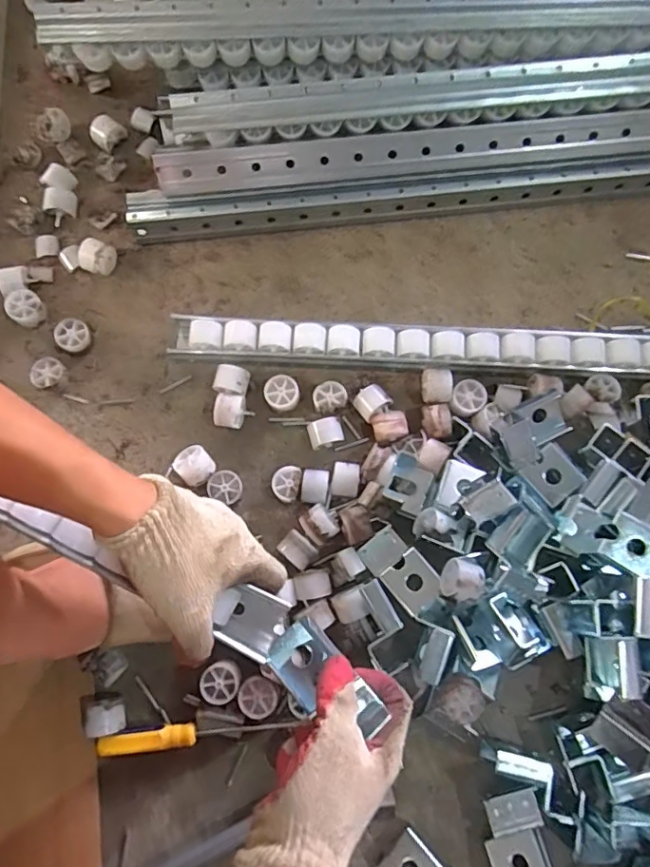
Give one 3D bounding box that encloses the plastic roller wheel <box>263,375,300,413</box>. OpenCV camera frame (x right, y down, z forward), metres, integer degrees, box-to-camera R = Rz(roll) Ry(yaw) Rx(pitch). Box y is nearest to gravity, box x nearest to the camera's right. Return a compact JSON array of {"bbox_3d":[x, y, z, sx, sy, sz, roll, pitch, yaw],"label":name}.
[{"bbox_3d":[-0.045,-0.042,0.571,0.036,0.024,0.033,0,78,-1],"label":"plastic roller wheel"}]

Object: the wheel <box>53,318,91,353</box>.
[{"bbox_3d":[-0.270,-0.104,0.584,0.032,0.027,0.034,0,78,-1],"label":"wheel"}]

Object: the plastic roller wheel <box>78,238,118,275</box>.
[{"bbox_3d":[-0.252,-0.195,0.599,0.036,0.031,0.030,18,78,3],"label":"plastic roller wheel"}]

